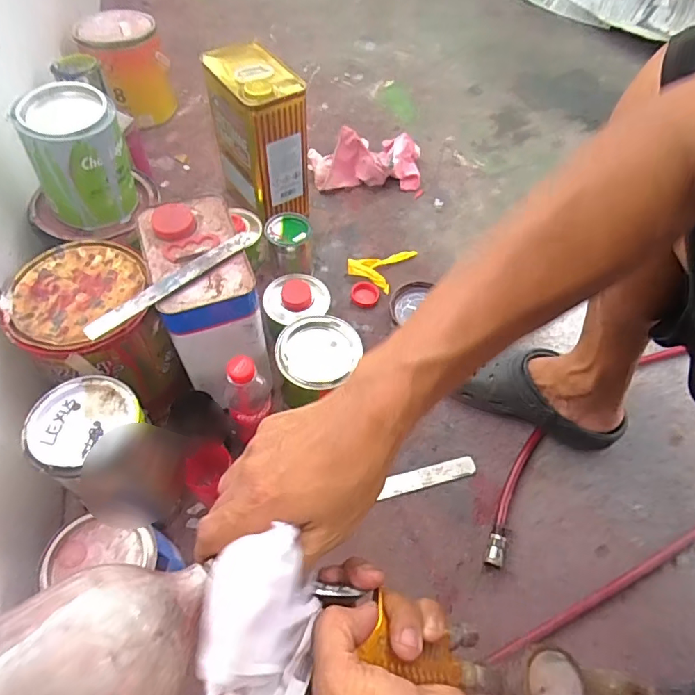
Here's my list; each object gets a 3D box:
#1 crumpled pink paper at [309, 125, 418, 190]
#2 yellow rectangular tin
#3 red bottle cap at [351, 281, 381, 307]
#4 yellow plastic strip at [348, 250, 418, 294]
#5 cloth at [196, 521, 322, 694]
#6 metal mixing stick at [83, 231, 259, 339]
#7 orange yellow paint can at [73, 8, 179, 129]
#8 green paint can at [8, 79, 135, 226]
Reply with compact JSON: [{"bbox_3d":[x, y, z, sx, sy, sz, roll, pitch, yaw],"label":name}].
[{"bbox_3d":[0.040,-0.374,0.982,0.227,0.083,0.120,-5,58,-8],"label":"crumpled pink paper"},{"bbox_3d":[-0.149,-0.360,0.853,0.114,0.225,0.178,-33,66,-23],"label":"yellow rectangular tin"},{"bbox_3d":[0.030,-0.090,0.825,0.047,0.010,0.048,1,57,-2],"label":"red bottle cap"},{"bbox_3d":[0.059,-0.153,0.862,0.087,0.021,0.110,26,60,13],"label":"yellow plastic strip"},{"bbox_3d":[-0.047,0.149,0.258,0.058,0.071,0.092,-11,55,-8],"label":"cloth"},{"bbox_3d":[-0.181,-0.072,0.520,0.204,0.011,0.018,-38,67,-24],"label":"metal mixing stick"},{"bbox_3d":[-0.480,-0.611,1.072,0.162,0.167,0.185,-24,61,-17],"label":"orange yellow paint can"},{"bbox_3d":[-0.337,-0.241,0.621,0.113,0.134,0.105,1,57,-2],"label":"green paint can"}]

